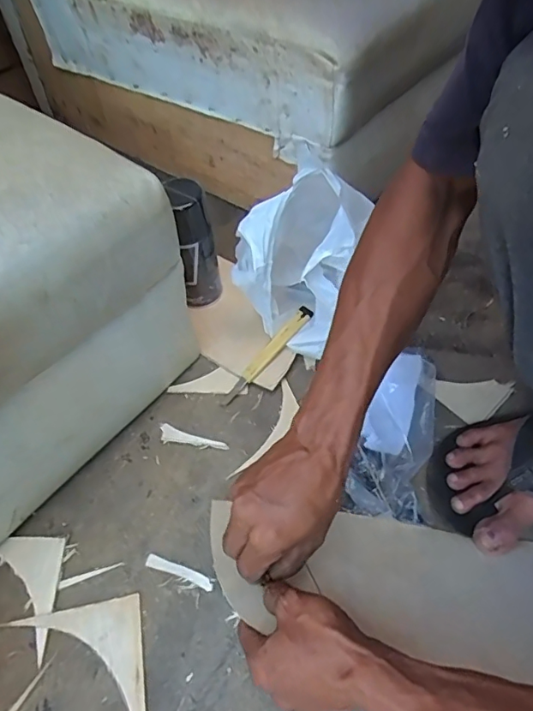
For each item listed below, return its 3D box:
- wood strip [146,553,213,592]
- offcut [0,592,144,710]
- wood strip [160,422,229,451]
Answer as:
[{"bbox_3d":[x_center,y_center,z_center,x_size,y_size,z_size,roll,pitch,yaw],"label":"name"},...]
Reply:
[{"bbox_3d":[-0.086,0.214,0.493,0.073,0.004,0.012,16,56,15],"label":"wood strip"},{"bbox_3d":[-0.172,0.296,0.438,0.126,0.007,0.136,-11,54,-5],"label":"offcut"},{"bbox_3d":[-0.087,0.100,0.579,0.083,0.006,0.019,15,56,13],"label":"wood strip"}]

